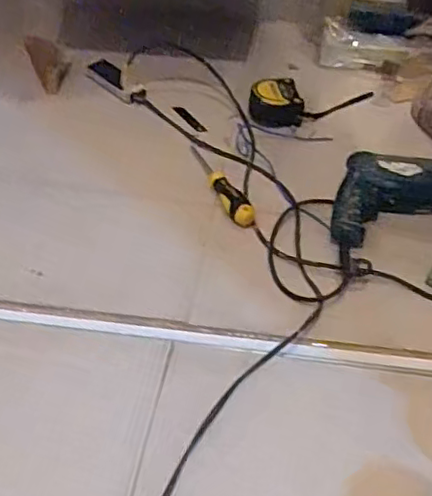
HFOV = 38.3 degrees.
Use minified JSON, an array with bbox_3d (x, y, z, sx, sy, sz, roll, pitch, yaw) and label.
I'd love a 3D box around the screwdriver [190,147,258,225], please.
[{"bbox_3d":[0.004,-0.102,0.940,0.033,0.026,0.200,-17,47,-17],"label":"screwdriver"}]

